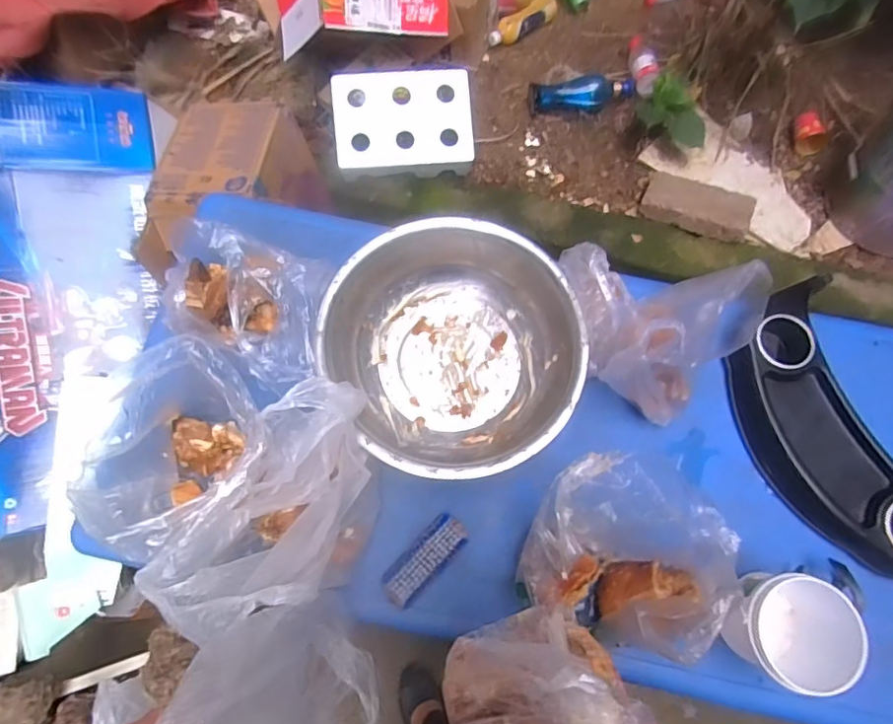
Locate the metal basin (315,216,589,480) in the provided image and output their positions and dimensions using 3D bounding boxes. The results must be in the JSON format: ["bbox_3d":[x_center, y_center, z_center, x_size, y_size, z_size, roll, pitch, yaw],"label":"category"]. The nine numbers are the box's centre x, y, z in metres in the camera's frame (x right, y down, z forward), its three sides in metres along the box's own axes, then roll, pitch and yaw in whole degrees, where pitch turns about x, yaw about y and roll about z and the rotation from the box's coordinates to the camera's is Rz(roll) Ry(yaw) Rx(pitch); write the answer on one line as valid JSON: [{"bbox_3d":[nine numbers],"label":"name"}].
[{"bbox_3d":[0.012,-0.017,0.808,0.351,0.120,0.360,0,73,0],"label":"metal basin"}]

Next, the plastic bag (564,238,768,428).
[{"bbox_3d":[0.284,-0.042,0.759,0.266,0.154,0.191,15,73,5],"label":"plastic bag"}]

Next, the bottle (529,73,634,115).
[{"bbox_3d":[0.339,-0.675,1.382,0.260,0.065,0.081,0,72,15],"label":"bottle"}]

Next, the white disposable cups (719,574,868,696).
[{"bbox_3d":[0.430,0.341,0.709,0.134,0.136,0.115,16,73,5],"label":"white disposable cups"}]

